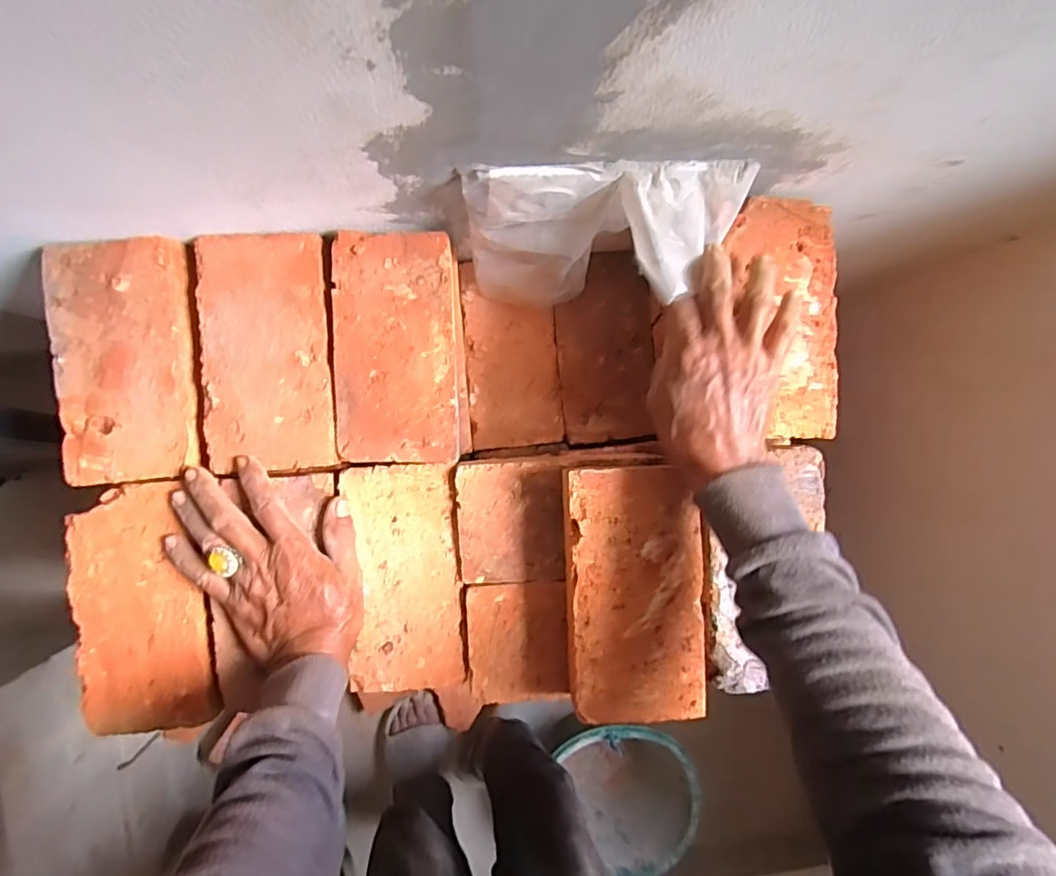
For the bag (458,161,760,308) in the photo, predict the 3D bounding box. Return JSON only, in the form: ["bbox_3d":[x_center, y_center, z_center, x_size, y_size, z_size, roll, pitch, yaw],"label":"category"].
[{"bbox_3d":[0.049,-0.142,0.462,0.191,0.180,0.078,-4,90,-8],"label":"bag"}]

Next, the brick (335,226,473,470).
[{"bbox_3d":[-0.108,-0.073,0.486,0.108,0.053,0.185,-3,92,-6],"label":"brick"}]

